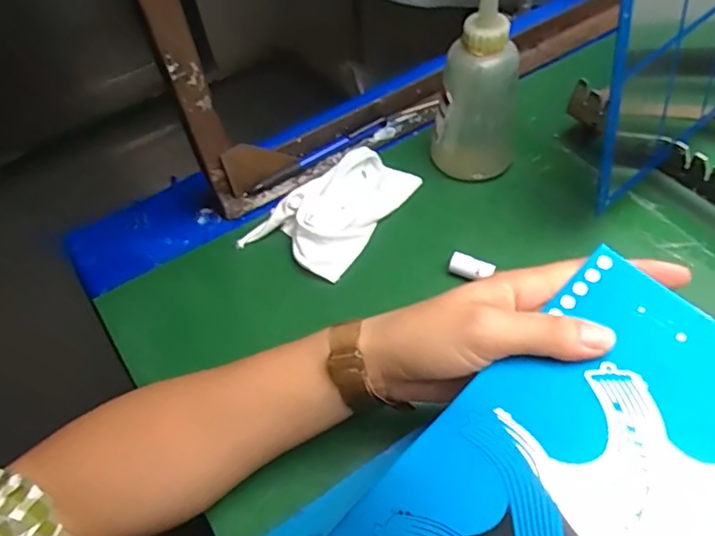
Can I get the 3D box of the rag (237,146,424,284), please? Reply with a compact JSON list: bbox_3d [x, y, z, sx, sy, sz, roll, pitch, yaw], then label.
[{"bbox_3d":[-0.017,-0.048,0.440,0.076,0.025,0.122,29,62,23],"label":"rag"}]

